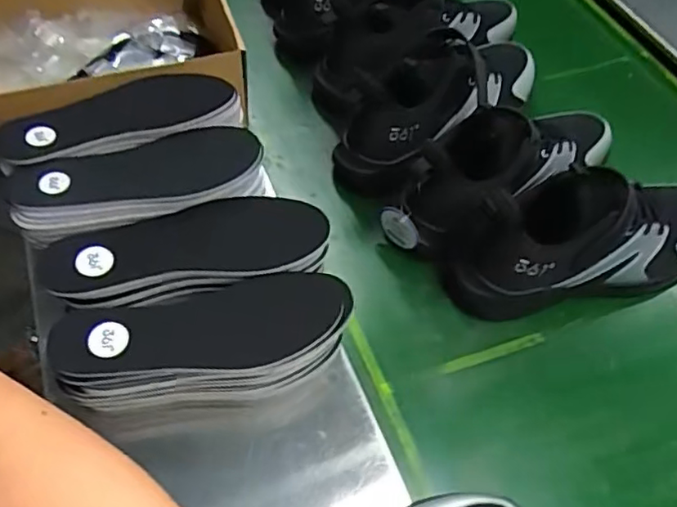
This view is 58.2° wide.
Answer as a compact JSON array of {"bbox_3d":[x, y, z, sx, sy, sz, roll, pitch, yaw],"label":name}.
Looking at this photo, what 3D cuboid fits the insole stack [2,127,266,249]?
[{"bbox_3d":[-0.167,-0.063,0.510,0.206,0.028,0.077,-14,57,-14],"label":"insole stack"}]

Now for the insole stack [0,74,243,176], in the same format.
[{"bbox_3d":[-0.195,-0.118,0.537,0.211,0.026,0.071,-16,55,-15],"label":"insole stack"}]

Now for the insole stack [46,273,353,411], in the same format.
[{"bbox_3d":[-0.100,0.079,0.484,0.213,0.093,0.083,-8,56,-10],"label":"insole stack"}]

